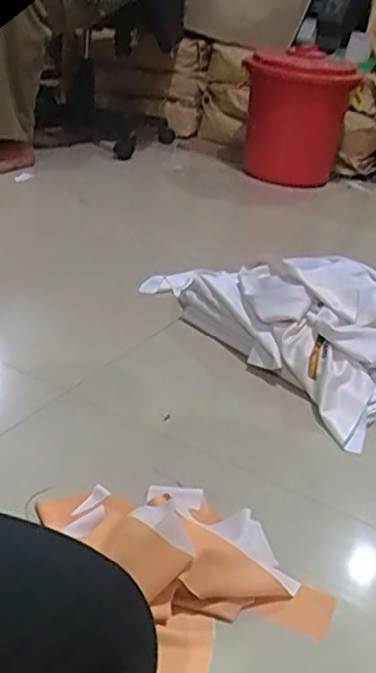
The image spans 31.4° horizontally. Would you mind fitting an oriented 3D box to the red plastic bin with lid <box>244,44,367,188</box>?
[{"bbox_3d":[0.290,-0.603,1.863,0.281,0.356,0.254,5,25,-4],"label":"red plastic bin with lid"}]

